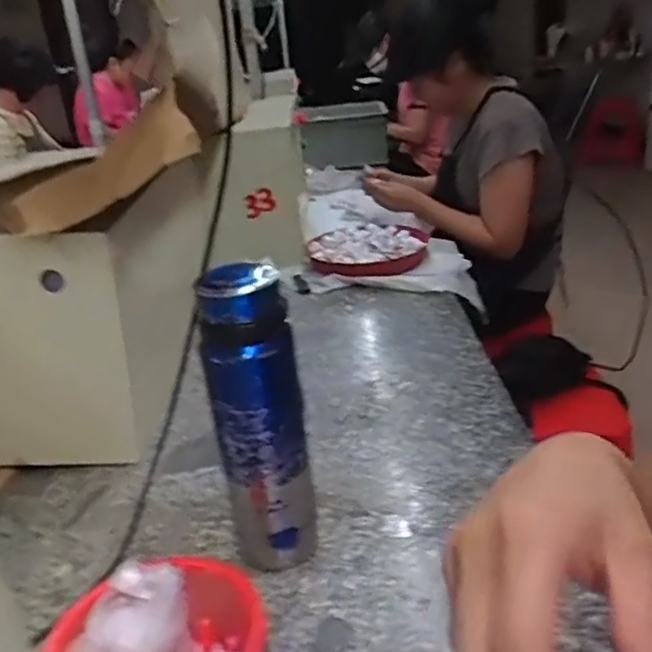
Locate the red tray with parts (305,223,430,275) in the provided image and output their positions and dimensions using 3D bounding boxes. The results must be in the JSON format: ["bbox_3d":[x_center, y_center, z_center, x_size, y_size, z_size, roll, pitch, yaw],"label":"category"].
[{"bbox_3d":[0.081,-0.149,1.317,0.241,0.054,0.231,-4,24,4],"label":"red tray with parts"}]

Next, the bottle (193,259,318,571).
[{"bbox_3d":[-0.056,0.085,0.581,0.077,0.274,0.069,-7,25,-5],"label":"bottle"}]

